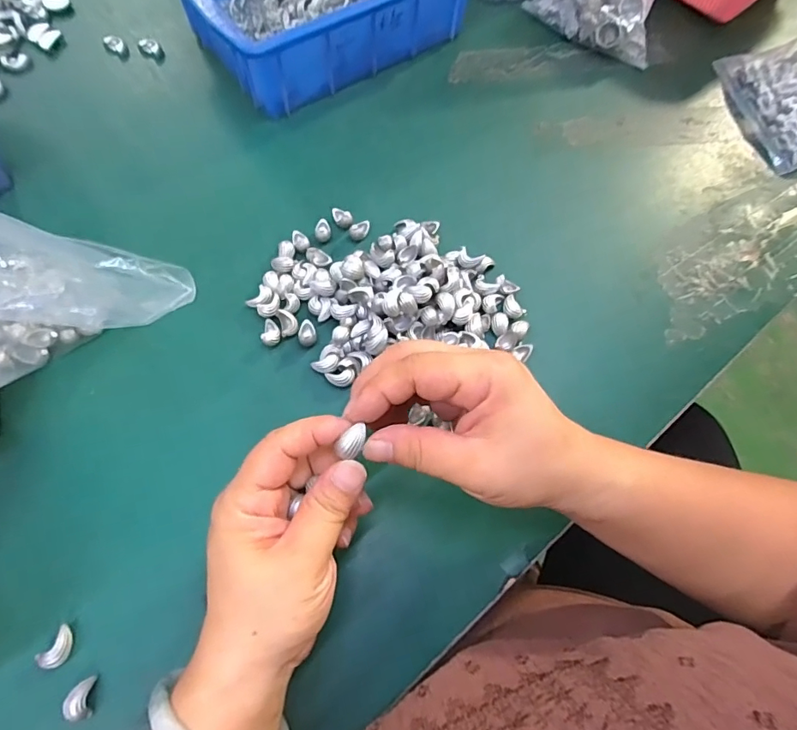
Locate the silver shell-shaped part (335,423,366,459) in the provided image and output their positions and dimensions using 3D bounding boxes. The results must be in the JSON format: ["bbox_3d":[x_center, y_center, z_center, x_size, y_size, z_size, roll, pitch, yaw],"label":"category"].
[{"bbox_3d":[-0.021,0.037,0.224,0.009,0.005,0.016,36,70,12],"label":"silver shell-shaped part"}]

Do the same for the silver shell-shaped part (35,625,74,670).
[{"bbox_3d":[-0.186,0.156,0.260,0.013,0.009,0.021,31,69,10],"label":"silver shell-shaped part"}]

